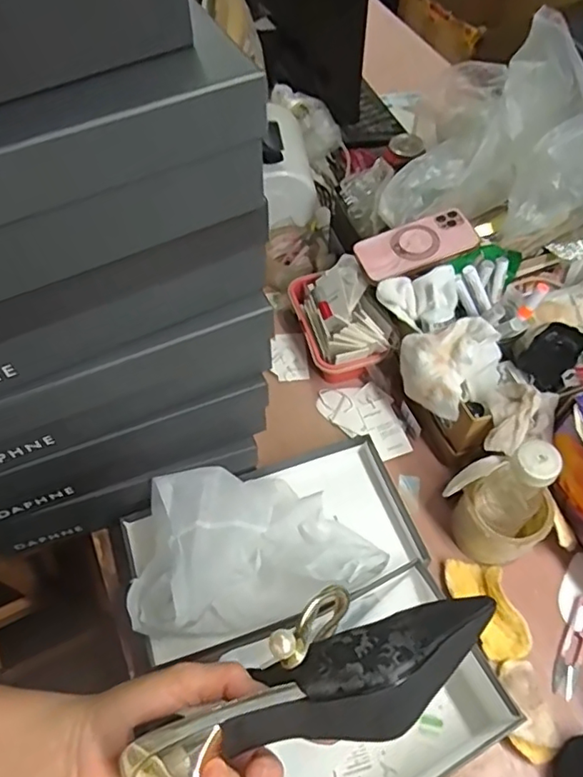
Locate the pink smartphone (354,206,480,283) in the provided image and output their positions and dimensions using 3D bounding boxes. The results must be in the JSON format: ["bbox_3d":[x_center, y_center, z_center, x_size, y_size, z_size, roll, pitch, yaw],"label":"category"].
[{"bbox_3d":[0.158,-0.181,0.721,0.146,0.012,0.080,-21,59,-2],"label":"pink smartphone"}]

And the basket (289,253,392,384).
[{"bbox_3d":[0.060,-0.096,0.763,0.099,0.084,0.159,-13,58,-7],"label":"basket"}]

